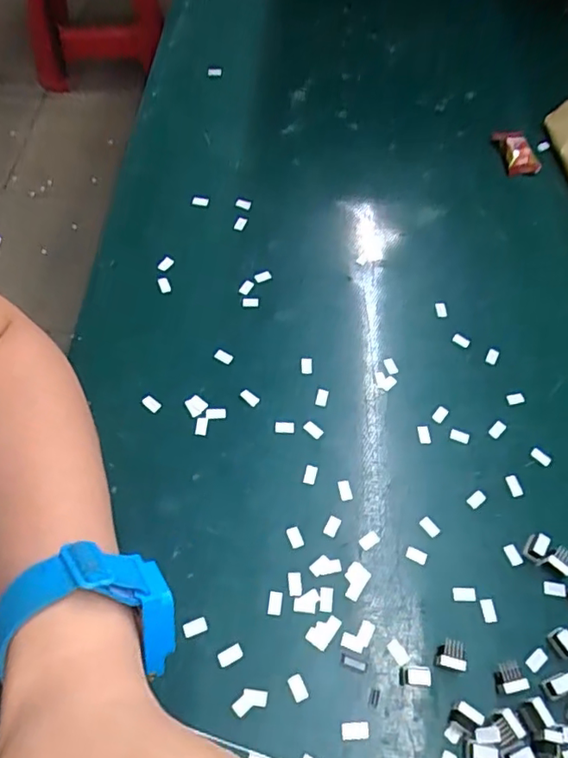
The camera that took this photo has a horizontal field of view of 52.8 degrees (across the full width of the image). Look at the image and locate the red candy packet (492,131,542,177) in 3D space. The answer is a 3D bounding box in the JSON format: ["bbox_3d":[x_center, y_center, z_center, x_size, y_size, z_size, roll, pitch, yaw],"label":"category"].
[{"bbox_3d":[0.208,-0.202,0.513,0.029,0.019,0.044,-14,61,-12],"label":"red candy packet"}]

